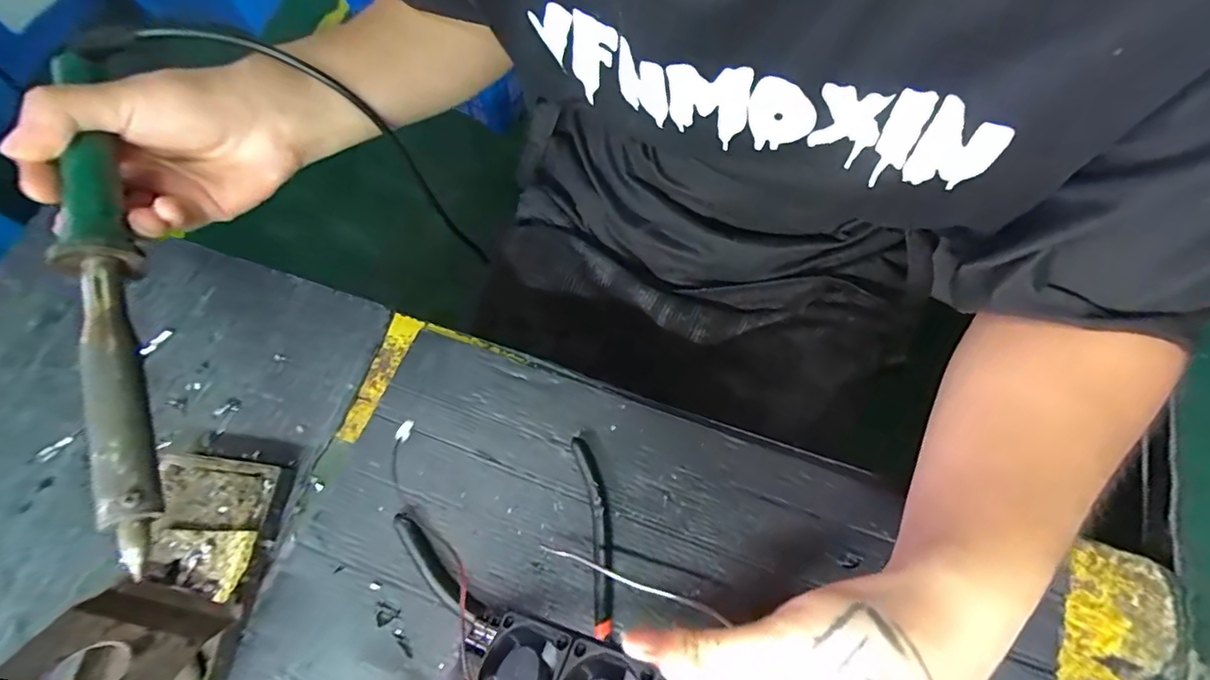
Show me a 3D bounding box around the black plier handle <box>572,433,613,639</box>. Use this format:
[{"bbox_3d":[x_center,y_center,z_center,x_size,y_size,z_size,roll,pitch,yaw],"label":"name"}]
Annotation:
[{"bbox_3d":[-0.005,0.110,0.296,0.016,0.013,0.106,-9,69,-2],"label":"black plier handle"}]

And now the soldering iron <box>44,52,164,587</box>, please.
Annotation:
[{"bbox_3d":[-0.227,-0.027,0.232,0.021,0.020,0.253,-21,74,-6],"label":"soldering iron"}]

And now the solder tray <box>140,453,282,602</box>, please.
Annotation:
[{"bbox_3d":[-0.228,0.105,0.298,0.066,0.027,0.075,0,69,1],"label":"solder tray"}]

